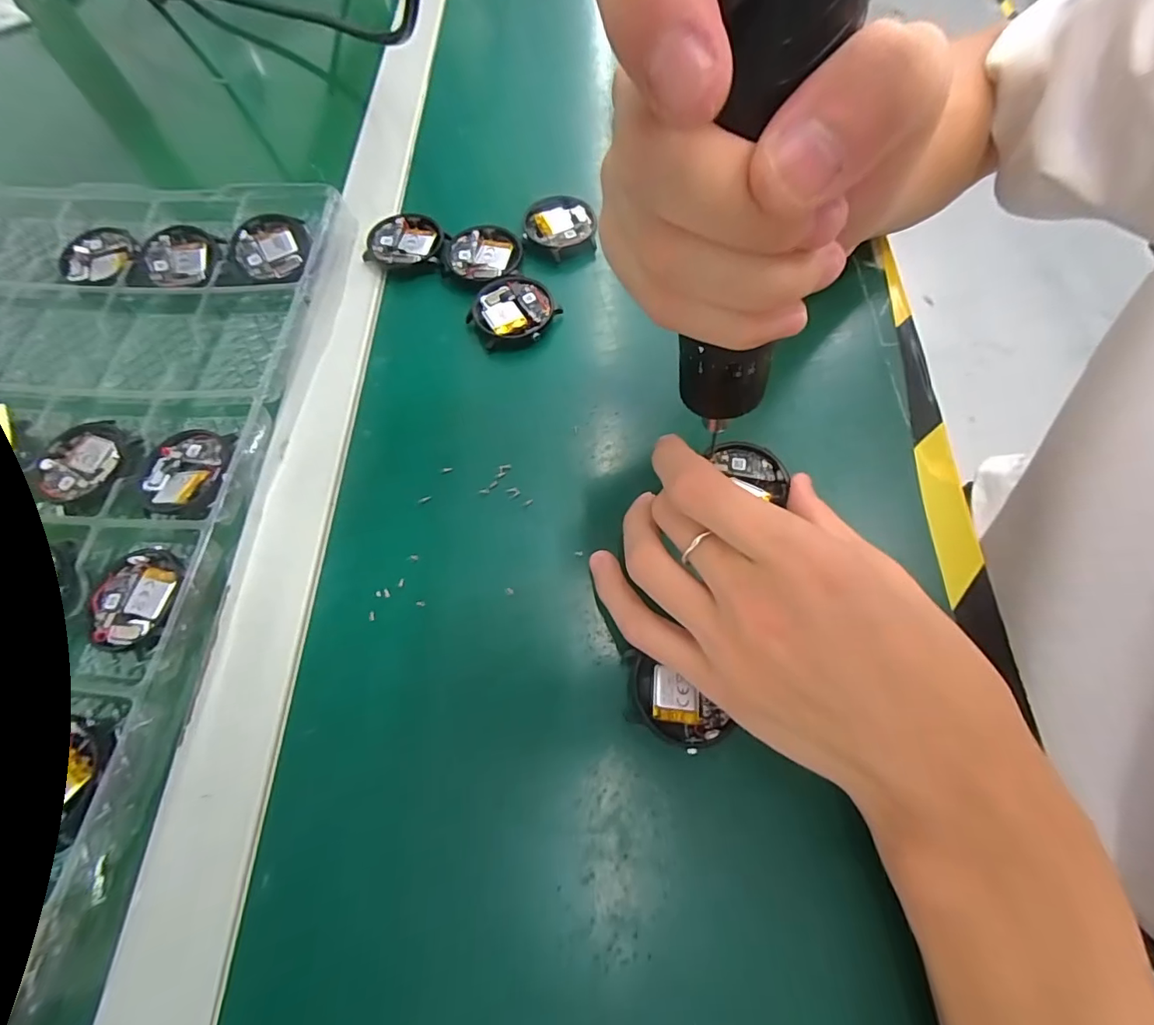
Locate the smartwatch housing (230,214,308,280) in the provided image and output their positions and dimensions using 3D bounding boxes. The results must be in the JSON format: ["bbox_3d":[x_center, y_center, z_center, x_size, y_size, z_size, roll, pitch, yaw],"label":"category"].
[{"bbox_3d":[-0.182,-0.155,0.296,0.042,0.010,0.043,-5,77,-8],"label":"smartwatch housing"}]

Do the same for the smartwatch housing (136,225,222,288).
[{"bbox_3d":[-0.240,-0.152,0.296,0.042,0.010,0.037,-8,67,-1],"label":"smartwatch housing"}]

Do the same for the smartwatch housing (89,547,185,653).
[{"bbox_3d":[-0.194,0.038,0.219,0.040,0.009,0.044,-1,67,2],"label":"smartwatch housing"}]

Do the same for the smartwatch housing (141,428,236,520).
[{"bbox_3d":[-0.188,-0.021,0.241,0.046,0.010,0.050,7,67,5],"label":"smartwatch housing"}]

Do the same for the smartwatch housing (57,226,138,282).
[{"bbox_3d":[-0.293,-0.157,0.303,0.044,0.007,0.045,-19,68,-6],"label":"smartwatch housing"}]

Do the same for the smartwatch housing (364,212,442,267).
[{"bbox_3d":[-0.105,-0.165,0.302,0.042,0.008,0.040,-1,67,2],"label":"smartwatch housing"}]

